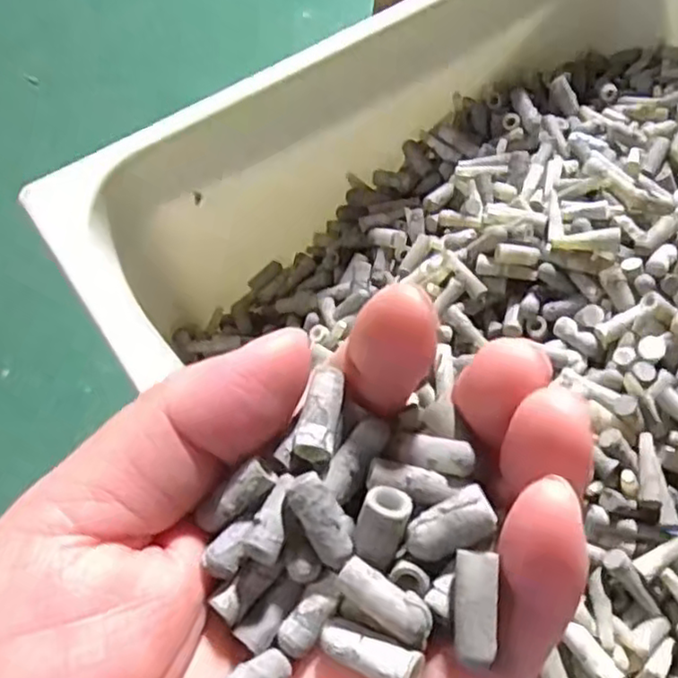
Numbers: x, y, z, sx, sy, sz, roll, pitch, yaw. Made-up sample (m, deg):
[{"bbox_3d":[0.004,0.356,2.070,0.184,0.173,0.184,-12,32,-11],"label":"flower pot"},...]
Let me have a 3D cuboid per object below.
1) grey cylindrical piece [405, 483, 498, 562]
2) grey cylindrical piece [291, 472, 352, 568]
[{"bbox_3d":[0.018,0.031,0.112,0.014,0.005,0.008,-24,64,-10],"label":"grey cylindrical piece"},{"bbox_3d":[-0.003,0.030,0.114,0.007,0.004,0.016,-28,91,-11],"label":"grey cylindrical piece"}]

